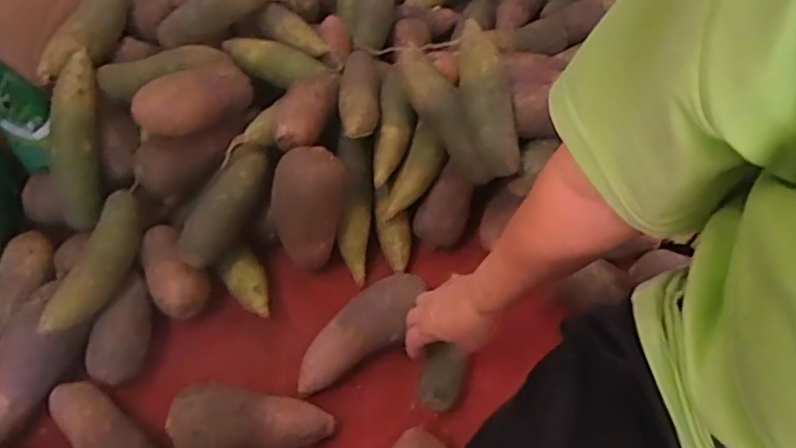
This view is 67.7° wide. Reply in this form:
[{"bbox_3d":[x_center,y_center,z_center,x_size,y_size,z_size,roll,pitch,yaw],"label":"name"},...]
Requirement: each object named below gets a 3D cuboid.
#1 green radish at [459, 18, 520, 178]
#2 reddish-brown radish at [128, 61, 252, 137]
[{"bbox_3d":[0.106,-0.155,0.727,0.052,0.055,0.194,-11,86,-8],"label":"green radish"},{"bbox_3d":[-0.268,-0.164,0.775,0.148,0.081,0.069,-31,59,-21],"label":"reddish-brown radish"}]

